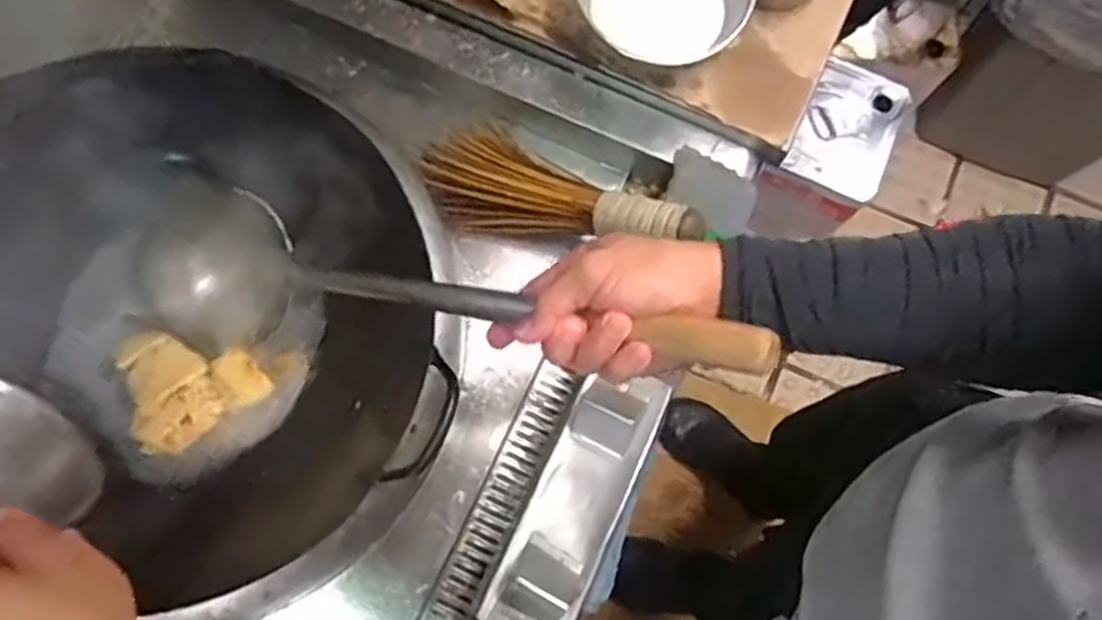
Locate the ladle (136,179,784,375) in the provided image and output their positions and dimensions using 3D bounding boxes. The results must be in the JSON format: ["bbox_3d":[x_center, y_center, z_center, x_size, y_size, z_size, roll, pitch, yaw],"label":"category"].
[{"bbox_3d":[-0.108,-0.008,0.540,0.535,0.088,0.125,9,71,32],"label":"ladle"}]

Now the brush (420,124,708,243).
[{"bbox_3d":[0.015,-0.118,0.745,0.283,0.059,0.113,17,73,24],"label":"brush"}]

